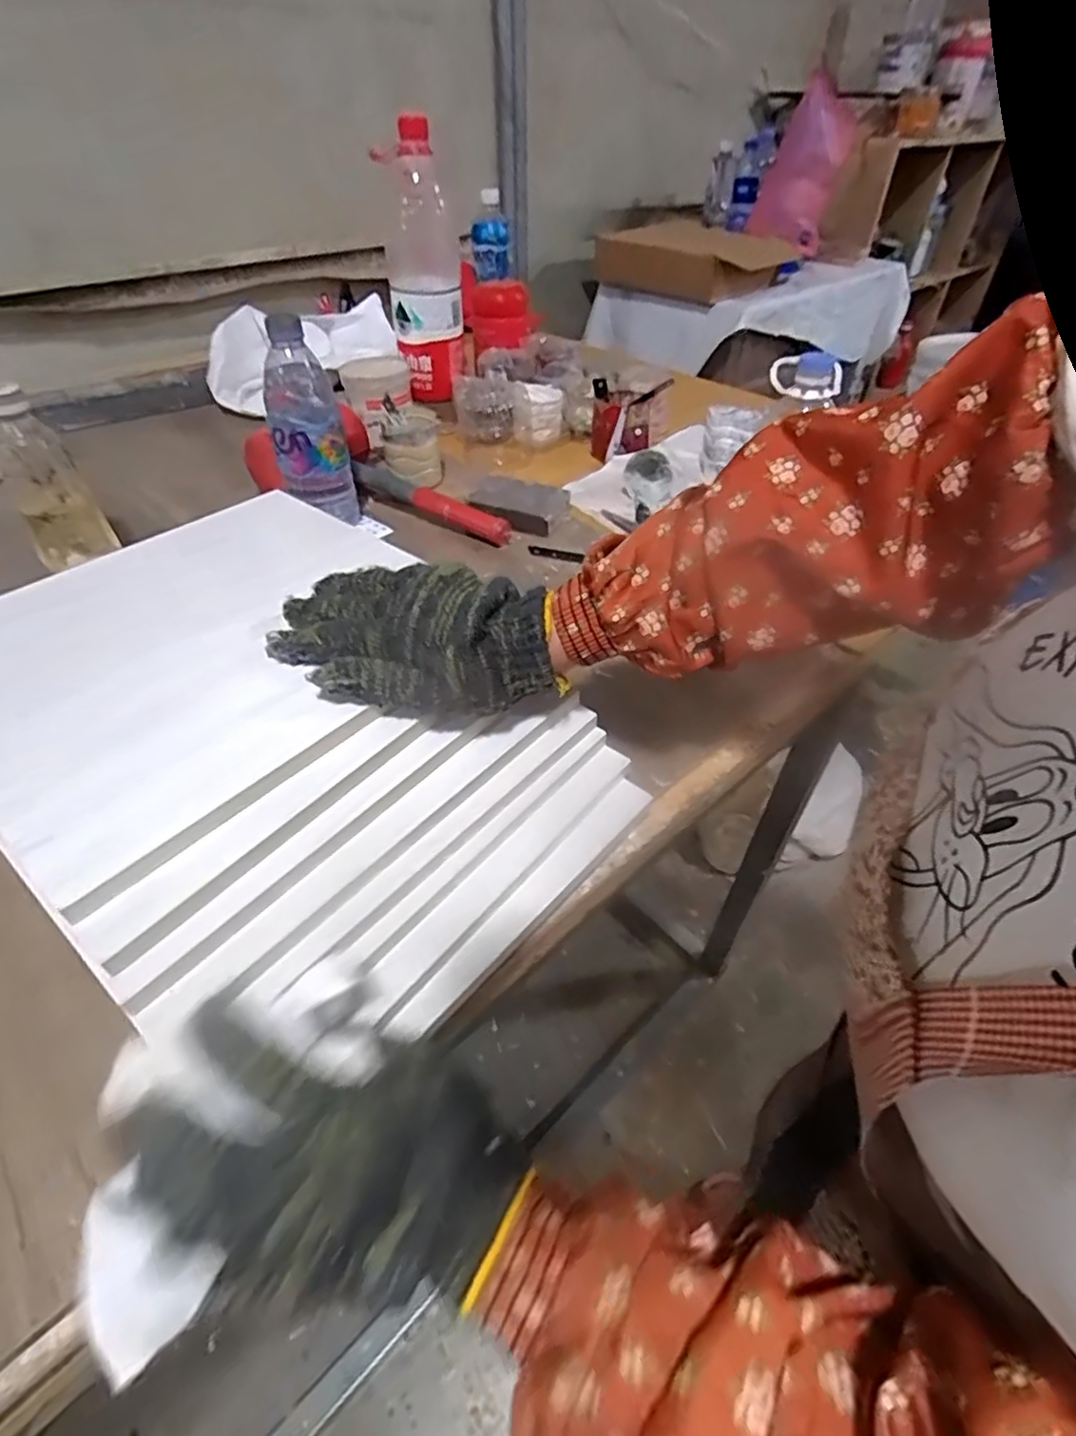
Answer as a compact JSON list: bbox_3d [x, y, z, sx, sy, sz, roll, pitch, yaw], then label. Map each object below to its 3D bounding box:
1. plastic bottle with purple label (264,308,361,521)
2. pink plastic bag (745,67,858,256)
[{"bbox_3d":[-0.227,-0.287,0.623,0.067,0.176,0.065,-11,45,-10],"label":"plastic bottle with purple label"},{"bbox_3d":[0.582,-1.203,1.390,0.180,0.256,0.196,13,44,9],"label":"pink plastic bag"}]

